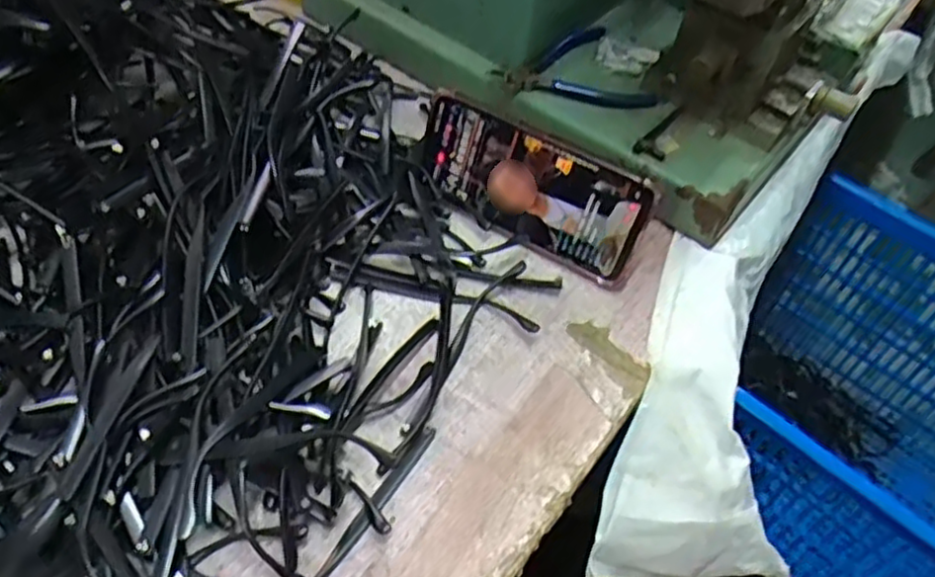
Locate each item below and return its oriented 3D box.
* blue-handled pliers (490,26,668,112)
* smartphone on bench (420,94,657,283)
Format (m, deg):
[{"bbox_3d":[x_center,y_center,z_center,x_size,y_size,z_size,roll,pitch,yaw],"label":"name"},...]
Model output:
[{"bbox_3d":[0.095,-0.158,0.566,0.111,0.022,0.097,-31,60,-27],"label":"blue-handled pliers"},{"bbox_3d":[0.041,-0.069,0.488,0.161,0.077,0.007,29,36,13],"label":"smartphone on bench"}]

